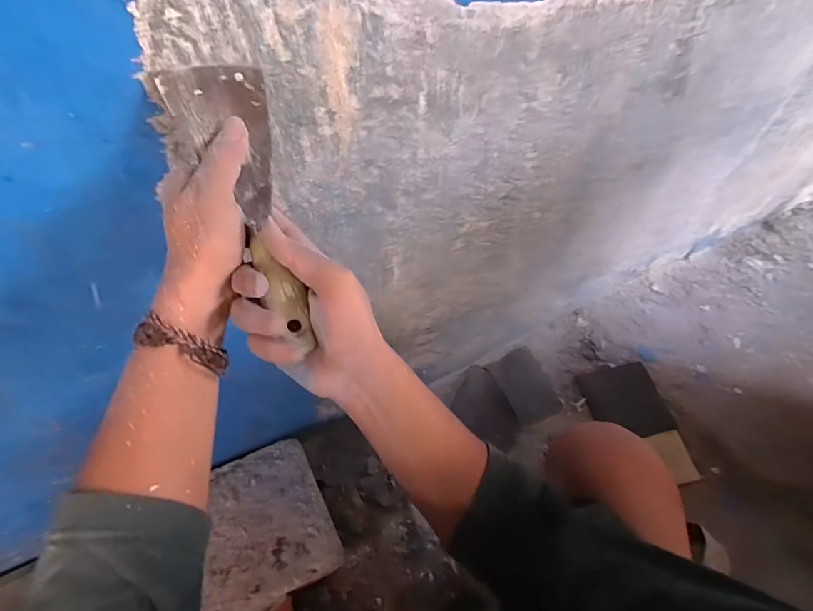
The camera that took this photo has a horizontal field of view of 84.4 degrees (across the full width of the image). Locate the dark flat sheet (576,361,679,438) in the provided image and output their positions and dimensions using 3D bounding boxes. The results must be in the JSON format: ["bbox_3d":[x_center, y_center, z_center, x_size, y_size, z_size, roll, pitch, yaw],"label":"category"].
[{"bbox_3d":[0.422,0.185,0.865,0.139,0.014,0.137,-14,67,1],"label":"dark flat sheet"}]

